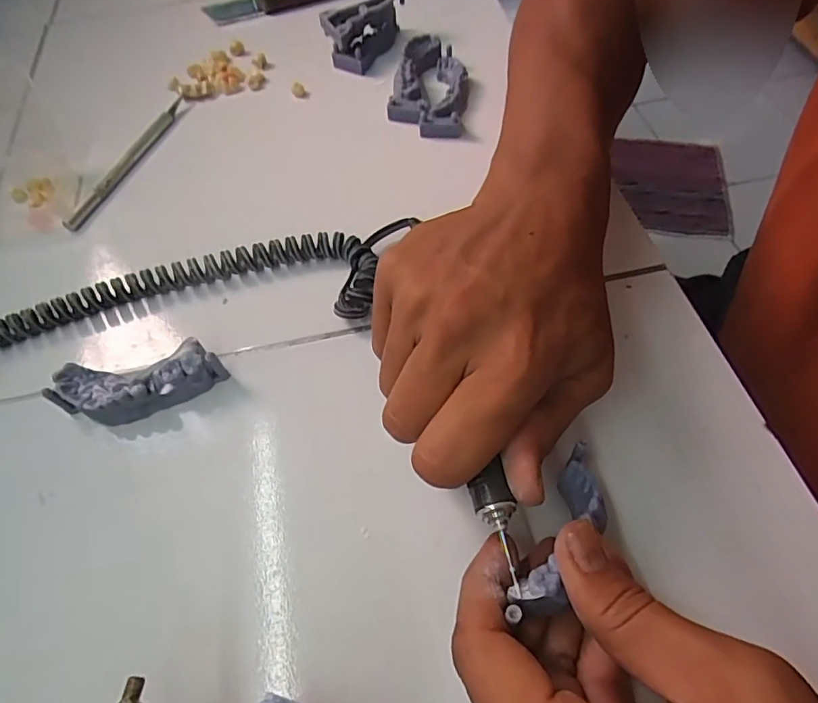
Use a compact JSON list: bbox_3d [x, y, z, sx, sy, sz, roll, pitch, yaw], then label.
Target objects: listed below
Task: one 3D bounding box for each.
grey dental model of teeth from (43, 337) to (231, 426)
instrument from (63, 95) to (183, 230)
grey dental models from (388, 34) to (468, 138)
[{"bbox_3d":[-0.133,0.015,0.254,0.078,0.024,0.029,-12,59,-4],"label":"grey dental model of teeth"},{"bbox_3d":[-0.192,-0.136,0.354,0.012,0.007,0.138,12,60,11],"label":"instrument"},{"bbox_3d":[0.017,-0.195,0.376,0.053,0.020,0.090,7,59,8],"label":"grey dental models"}]

